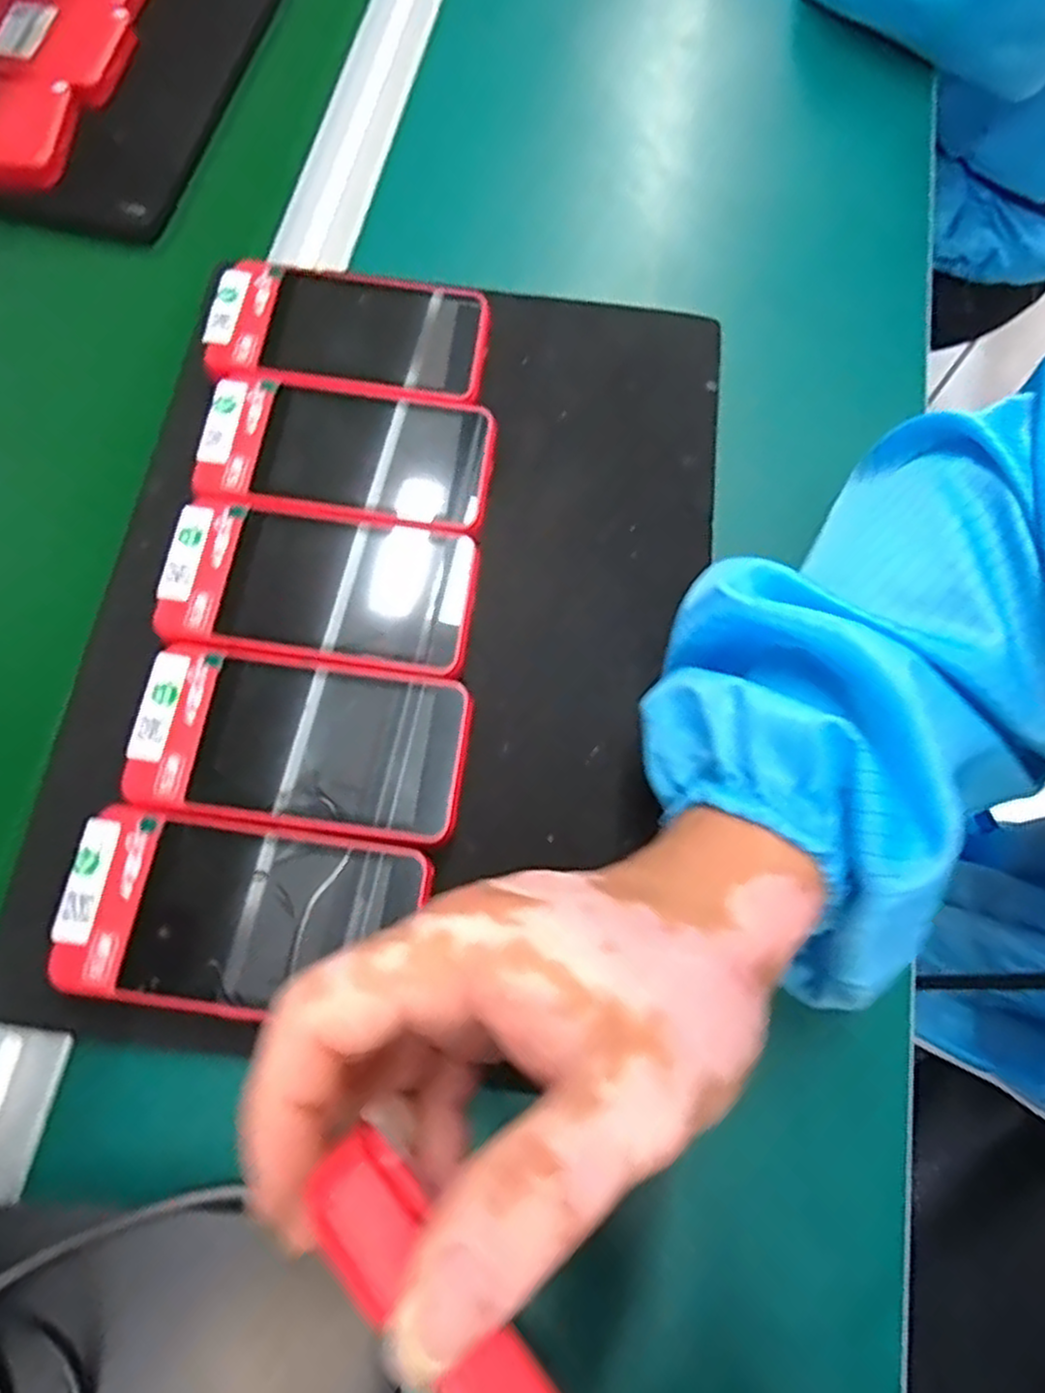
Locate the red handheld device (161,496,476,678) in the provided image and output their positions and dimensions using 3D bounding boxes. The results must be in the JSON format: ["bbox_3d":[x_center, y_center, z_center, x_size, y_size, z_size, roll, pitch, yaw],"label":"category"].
[{"bbox_3d":[-0.080,-0.042,0.309,0.117,0.018,0.061,8,71,0],"label":"red handheld device"}]

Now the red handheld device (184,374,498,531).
[{"bbox_3d":[-0.074,-0.101,0.330,0.117,0.019,0.060,6,71,0],"label":"red handheld device"}]

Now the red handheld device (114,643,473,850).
[{"bbox_3d":[-0.081,0.018,0.289,0.117,0.019,0.060,8,71,1],"label":"red handheld device"}]

